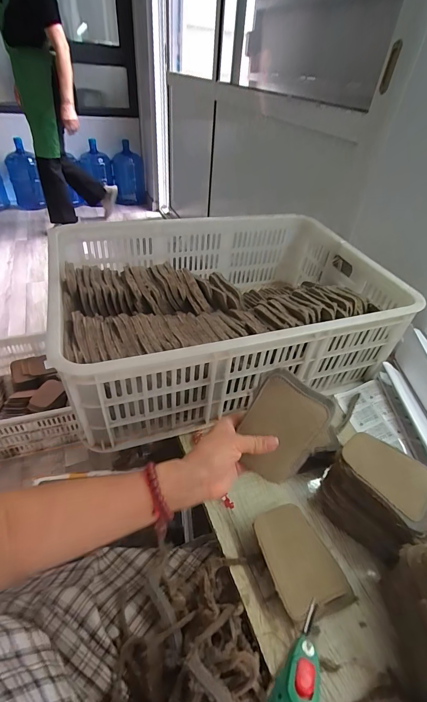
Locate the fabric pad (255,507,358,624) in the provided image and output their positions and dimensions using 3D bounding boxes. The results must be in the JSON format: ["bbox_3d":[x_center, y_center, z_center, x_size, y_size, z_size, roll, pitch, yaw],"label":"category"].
[{"bbox_3d":[0.106,0.264,0.410,0.083,0.030,0.118,-10,44,-18],"label":"fabric pad"}]

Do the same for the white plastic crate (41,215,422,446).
[{"bbox_3d":[0.024,-0.087,0.663,0.601,0.196,0.438,-9,44,-17],"label":"white plastic crate"}]

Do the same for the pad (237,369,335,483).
[{"bbox_3d":[0.082,0.094,0.399,0.092,0.010,0.124,32,84,8],"label":"pad"}]

